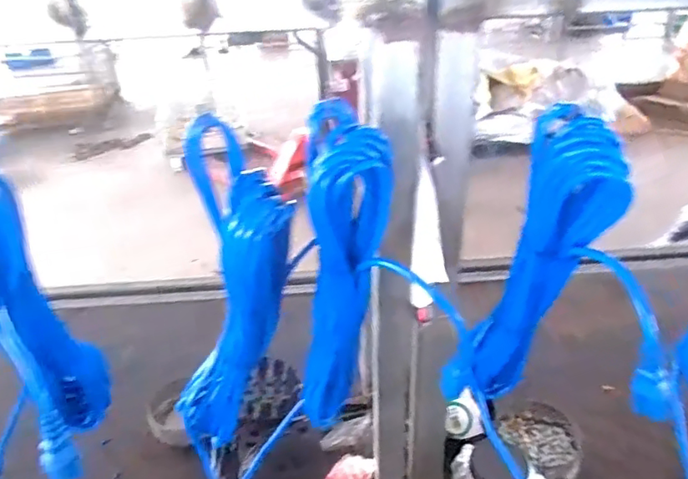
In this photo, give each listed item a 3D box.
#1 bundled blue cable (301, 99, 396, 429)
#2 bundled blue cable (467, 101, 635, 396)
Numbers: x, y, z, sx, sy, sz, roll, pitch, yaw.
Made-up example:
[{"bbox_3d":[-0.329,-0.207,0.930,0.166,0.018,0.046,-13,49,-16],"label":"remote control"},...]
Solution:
[{"bbox_3d":[-0.002,0.051,0.528,0.096,0.343,0.049,-10,32,-12],"label":"bundled blue cable"},{"bbox_3d":[0.186,0.047,0.528,0.096,0.334,0.082,-2,32,2],"label":"bundled blue cable"}]

